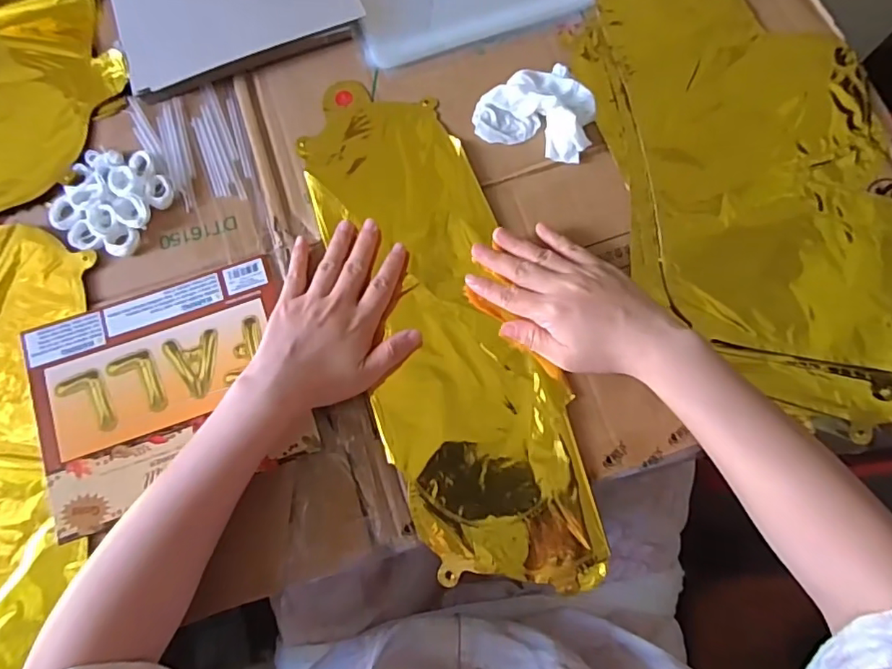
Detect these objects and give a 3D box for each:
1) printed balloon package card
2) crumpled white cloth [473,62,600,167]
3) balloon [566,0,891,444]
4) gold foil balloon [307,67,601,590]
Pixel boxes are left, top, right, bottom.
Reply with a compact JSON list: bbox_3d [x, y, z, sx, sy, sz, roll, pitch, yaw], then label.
[{"bbox_3d":[-0.207,0.041,0.410,0.189,0.005,0.156,-19,78,-5],"label":"printed balloon package card"},{"bbox_3d":[0.075,-0.189,0.449,0.094,0.024,0.075,14,76,5],"label":"crumpled white cloth"},{"bbox_3d":[0.252,-0.146,0.448,0.229,0.020,0.459,-11,75,-2],"label":"balloon"},{"bbox_3d":[-0.004,-0.013,0.426,0.133,0.014,0.415,-18,77,-4],"label":"gold foil balloon"}]

